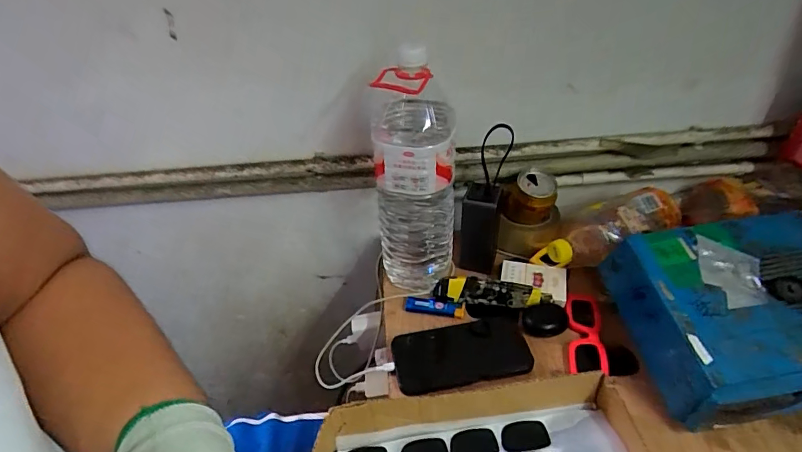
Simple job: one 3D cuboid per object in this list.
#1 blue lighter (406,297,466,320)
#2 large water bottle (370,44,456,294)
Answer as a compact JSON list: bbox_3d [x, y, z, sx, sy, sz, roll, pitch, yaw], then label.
[{"bbox_3d":[0.046,0.111,0.613,0.081,0.009,0.024,8,39,14],"label":"blue lighter"},{"bbox_3d":[0.017,-0.052,0.578,0.101,0.311,0.084,1,38,6],"label":"large water bottle"}]

